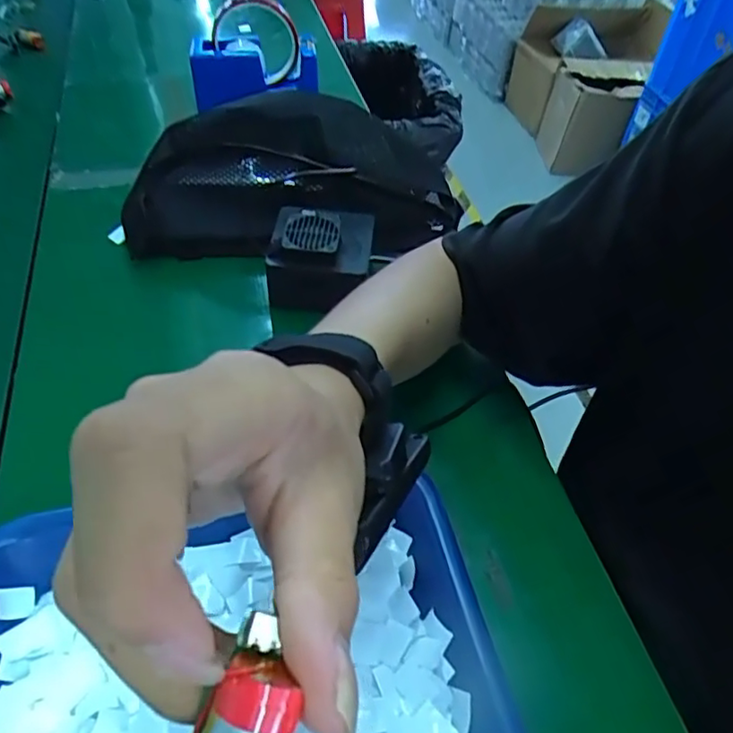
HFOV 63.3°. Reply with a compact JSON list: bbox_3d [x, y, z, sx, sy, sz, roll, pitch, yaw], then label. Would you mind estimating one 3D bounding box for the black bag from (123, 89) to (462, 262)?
[{"bbox_3d":[-0.051,-0.176,0.529,0.297,0.099,0.146,-3,51,-11],"label":"black bag"}]

